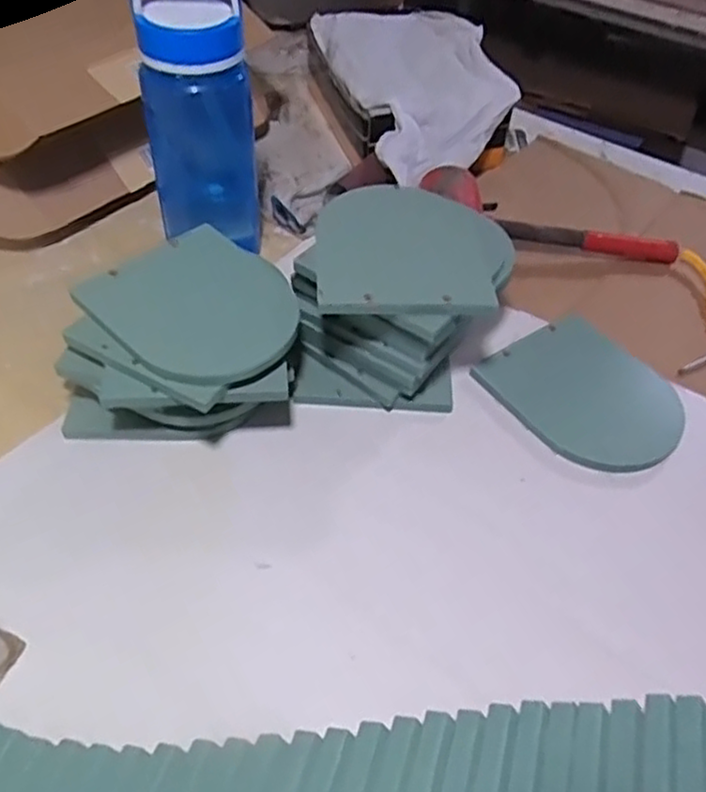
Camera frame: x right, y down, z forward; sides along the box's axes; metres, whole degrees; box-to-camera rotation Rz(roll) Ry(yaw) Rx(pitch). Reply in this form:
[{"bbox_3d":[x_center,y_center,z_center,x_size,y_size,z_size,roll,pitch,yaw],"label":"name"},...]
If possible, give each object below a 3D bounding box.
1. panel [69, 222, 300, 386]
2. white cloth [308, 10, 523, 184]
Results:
[{"bbox_3d":[-0.127,-0.078,0.587,0.173,0.009,0.149,37,56,25],"label":"panel"},{"bbox_3d":[0.099,-0.442,0.978,0.238,0.067,0.389,-11,50,-14],"label":"white cloth"}]

